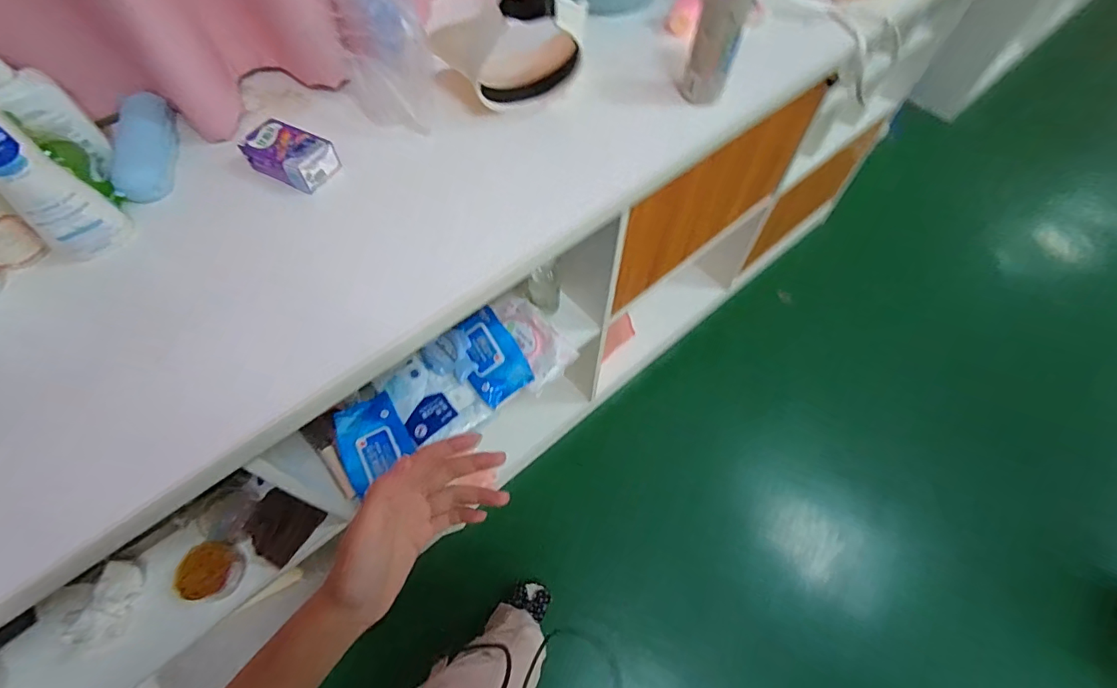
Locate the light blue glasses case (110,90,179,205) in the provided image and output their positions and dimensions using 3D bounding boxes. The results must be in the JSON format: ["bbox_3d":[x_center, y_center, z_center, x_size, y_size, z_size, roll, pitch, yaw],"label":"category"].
[{"bbox_3d":[-0.581,-0.274,0.695,0.059,0.060,0.167,-5,75,-4],"label":"light blue glasses case"}]

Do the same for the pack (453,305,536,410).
[{"bbox_3d":[-0.139,0.023,0.984,0.108,0.054,0.183,-26,63,-16],"label":"pack"}]

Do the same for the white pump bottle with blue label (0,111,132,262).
[{"bbox_3d":[-0.579,-0.189,0.522,0.057,0.235,0.071,26,62,14],"label":"white pump bottle with blue label"}]

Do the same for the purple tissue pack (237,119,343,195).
[{"bbox_3d":[-0.377,-0.263,0.688,0.114,0.050,0.080,26,62,14],"label":"purple tissue pack"}]

